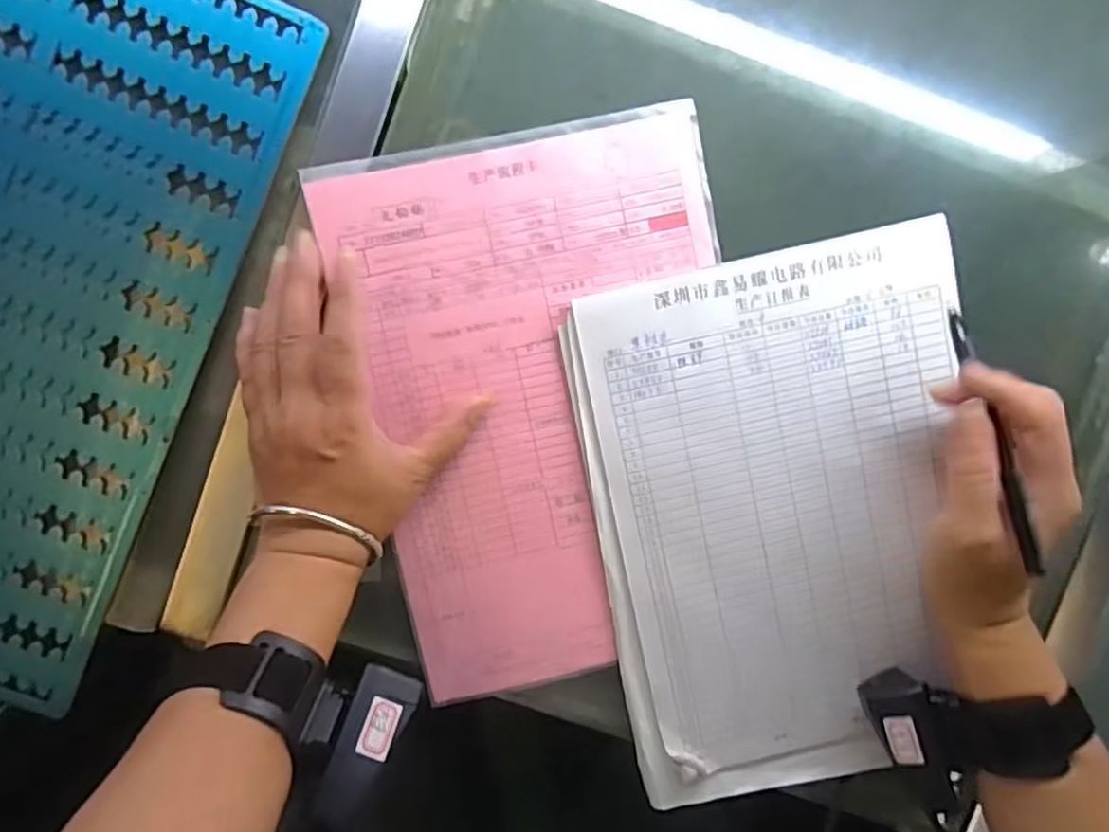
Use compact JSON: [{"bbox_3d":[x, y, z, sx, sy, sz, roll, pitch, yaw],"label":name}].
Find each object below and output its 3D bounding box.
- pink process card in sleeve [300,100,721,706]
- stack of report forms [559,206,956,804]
[{"bbox_3d":[0.001,-0.003,0.387,0.206,0.008,0.302,-12,96,-3],"label":"pink process card in sleeve"},{"bbox_3d":[0.133,0.063,0.394,0.212,0.008,0.302,-11,96,-3],"label":"stack of report forms"}]

